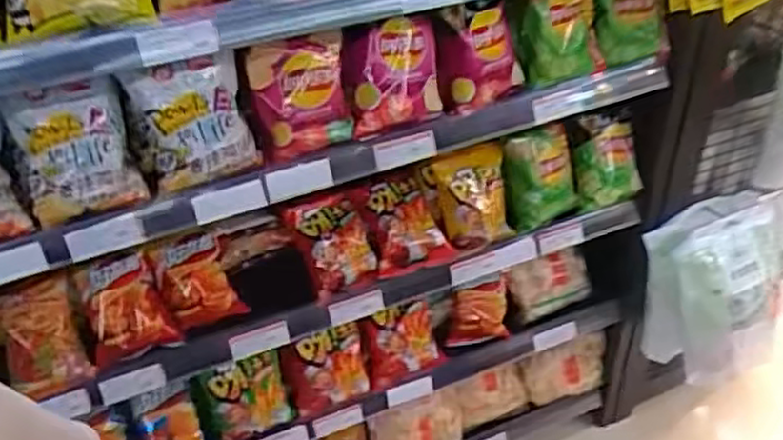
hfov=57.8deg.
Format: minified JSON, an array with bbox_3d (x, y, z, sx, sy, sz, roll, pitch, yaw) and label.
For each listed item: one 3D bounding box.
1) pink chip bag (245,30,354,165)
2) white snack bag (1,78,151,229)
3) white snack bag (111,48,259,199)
[{"bbox_3d":[-0.130,-0.190,1.070,0.152,0.172,0.037,-29,25,-35],"label":"pink chip bag"},{"bbox_3d":[-0.439,-0.097,0.990,0.148,0.162,0.064,-17,39,-19],"label":"white snack bag"},{"bbox_3d":[-0.283,-0.138,1.008,0.164,0.164,0.062,-14,38,-15],"label":"white snack bag"}]

